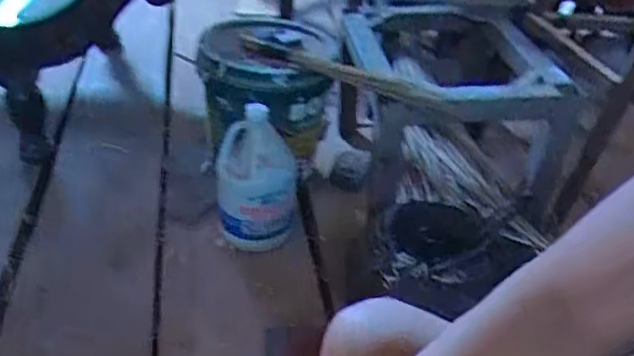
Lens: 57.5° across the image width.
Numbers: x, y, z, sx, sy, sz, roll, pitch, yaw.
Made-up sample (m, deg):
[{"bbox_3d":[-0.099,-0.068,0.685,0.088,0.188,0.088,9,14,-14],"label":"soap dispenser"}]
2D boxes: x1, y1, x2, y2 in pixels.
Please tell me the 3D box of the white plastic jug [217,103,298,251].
[{"bbox_3d":[-0.123,-0.018,1.218,0.165,0.280,0.191,4,35,-5],"label":"white plastic jug"}]

